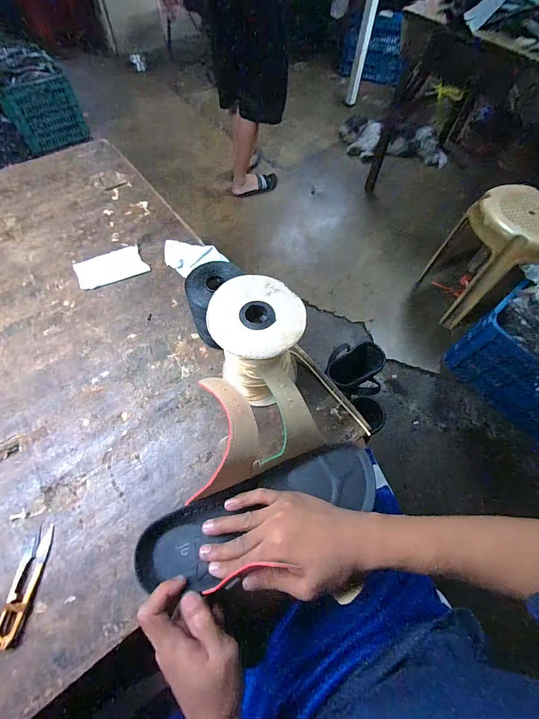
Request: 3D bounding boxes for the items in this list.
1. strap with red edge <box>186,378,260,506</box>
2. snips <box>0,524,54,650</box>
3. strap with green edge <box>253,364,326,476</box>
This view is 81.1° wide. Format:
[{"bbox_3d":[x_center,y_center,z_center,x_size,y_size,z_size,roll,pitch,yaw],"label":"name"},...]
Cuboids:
[{"bbox_3d":[-0.047,0.083,0.348,0.070,0.045,0.126,-1,83,-2],"label":"strap with red edge"},{"bbox_3d":[-0.256,0.232,0.326,0.025,0.017,0.099,2,62,-2],"label":"snips"},{"bbox_3d":[0.015,0.064,0.352,0.075,0.018,0.115,-7,96,-5],"label":"strap with green edge"}]

